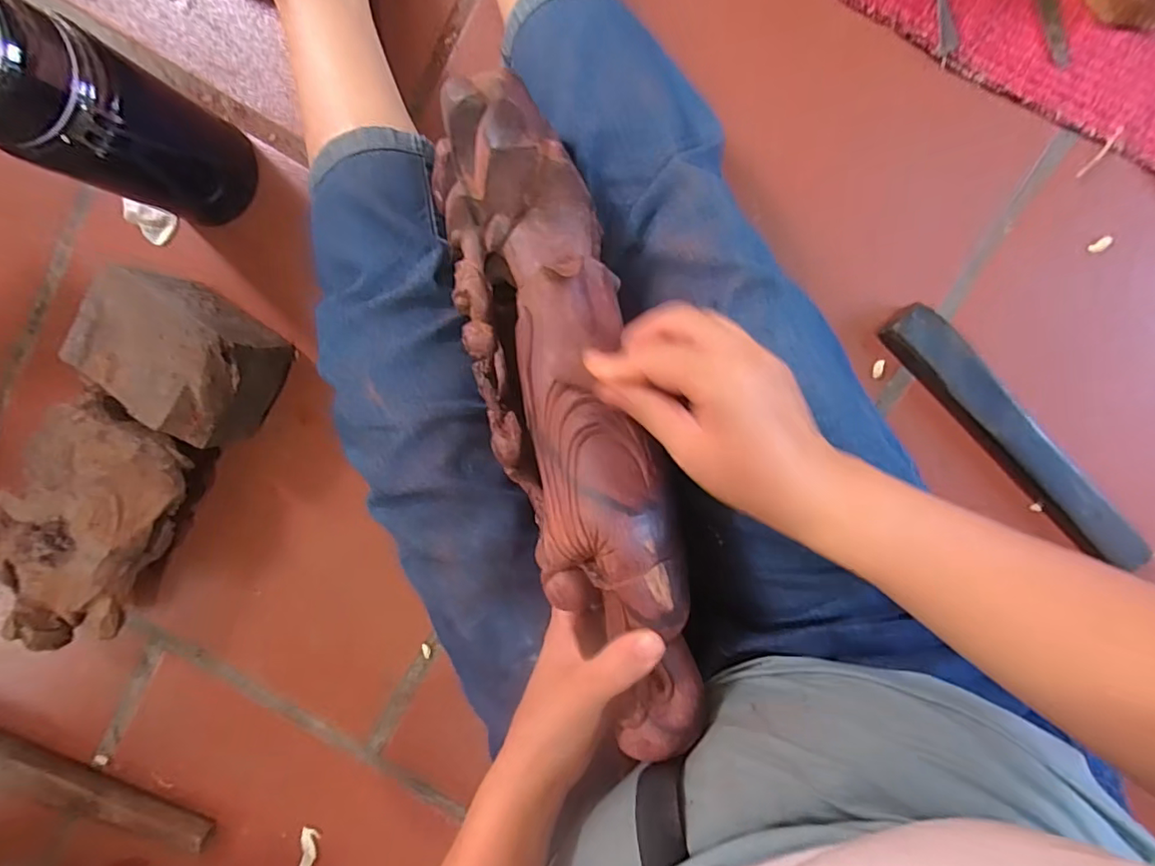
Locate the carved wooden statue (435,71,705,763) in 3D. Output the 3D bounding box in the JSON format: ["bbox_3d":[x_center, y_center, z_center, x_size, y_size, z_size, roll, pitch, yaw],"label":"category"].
[{"bbox_3d":[-0.006,-0.015,0.315,0.092,0.074,0.377,-17,82,6],"label":"carved wooden statue"}]

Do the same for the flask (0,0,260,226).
[{"bbox_3d":[-0.342,-0.229,0.411,0.089,0.211,0.095,25,97,1],"label":"flask"}]

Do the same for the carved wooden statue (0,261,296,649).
[{"bbox_3d":[-0.425,0.045,0.520,0.140,0.107,0.385,32,98,0],"label":"carved wooden statue"}]

